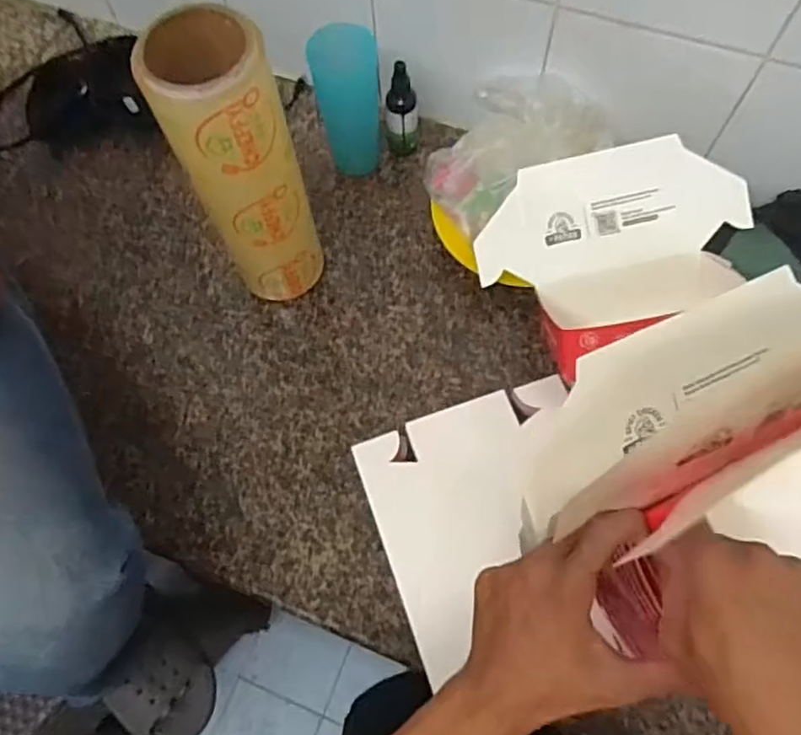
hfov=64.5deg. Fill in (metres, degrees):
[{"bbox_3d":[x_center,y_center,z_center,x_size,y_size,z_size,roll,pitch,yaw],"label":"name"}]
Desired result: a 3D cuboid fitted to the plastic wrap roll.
[{"bbox_3d":[-0.139,-0.176,0.598,0.089,0.347,0.082,-1,70,2],"label":"plastic wrap roll"}]

